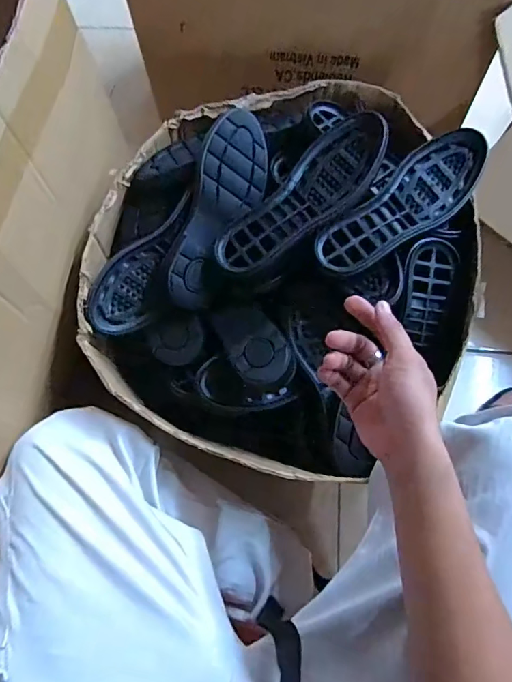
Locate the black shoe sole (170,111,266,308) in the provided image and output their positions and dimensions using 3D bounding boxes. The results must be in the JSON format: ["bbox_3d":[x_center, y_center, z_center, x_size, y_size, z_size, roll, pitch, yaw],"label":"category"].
[{"bbox_3d":[-0.042,-0.161,0.576,0.099,0.037,0.251,22,85,-32],"label":"black shoe sole"}]

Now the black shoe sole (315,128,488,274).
[{"bbox_3d":[0.177,-0.162,0.551,0.233,0.040,0.084,-41,74,-12],"label":"black shoe sole"}]

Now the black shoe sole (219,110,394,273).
[{"bbox_3d":[0.054,-0.171,0.549,0.239,0.027,0.088,-42,72,-2],"label":"black shoe sole"}]

